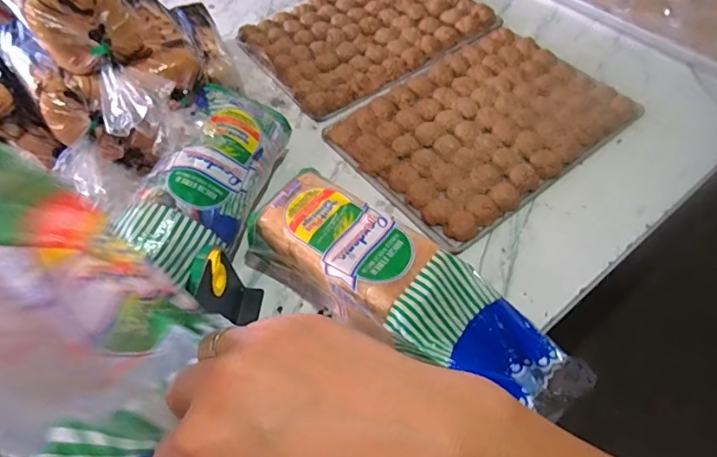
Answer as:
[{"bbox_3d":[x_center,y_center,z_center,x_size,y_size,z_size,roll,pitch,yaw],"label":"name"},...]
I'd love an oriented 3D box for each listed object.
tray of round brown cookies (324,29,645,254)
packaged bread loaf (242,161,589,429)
[{"bbox_3d":[0.209,-0.186,0.822,0.432,0.033,0.317,-33,60,-18],"label":"tray of round brown cookies"},{"bbox_3d":[0.061,0.076,0.603,0.438,0.100,0.129,29,62,21],"label":"packaged bread loaf"}]

